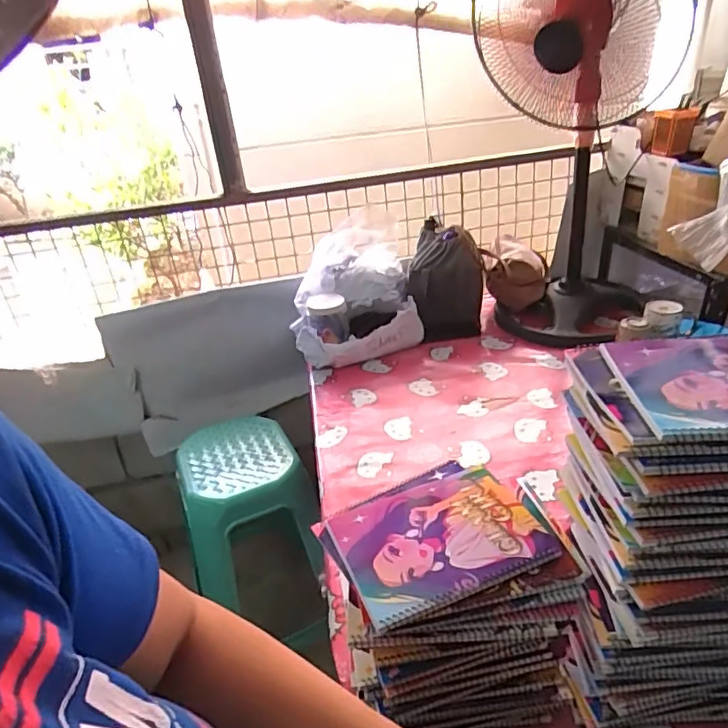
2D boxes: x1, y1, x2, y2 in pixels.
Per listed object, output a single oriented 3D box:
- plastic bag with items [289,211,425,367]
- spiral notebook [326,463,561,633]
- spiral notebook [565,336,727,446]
[{"bbox_3d":[-0.030,-0.200,1.466,0.324,0.283,0.372,-7,28,-2],"label":"plastic bag with items"},{"bbox_3d":[0.078,0.179,0.586,0.208,0.012,0.163,-16,29,-19],"label":"spiral notebook"},{"bbox_3d":[0.314,0.017,0.466,0.226,0.022,0.143,-2,28,8],"label":"spiral notebook"}]

